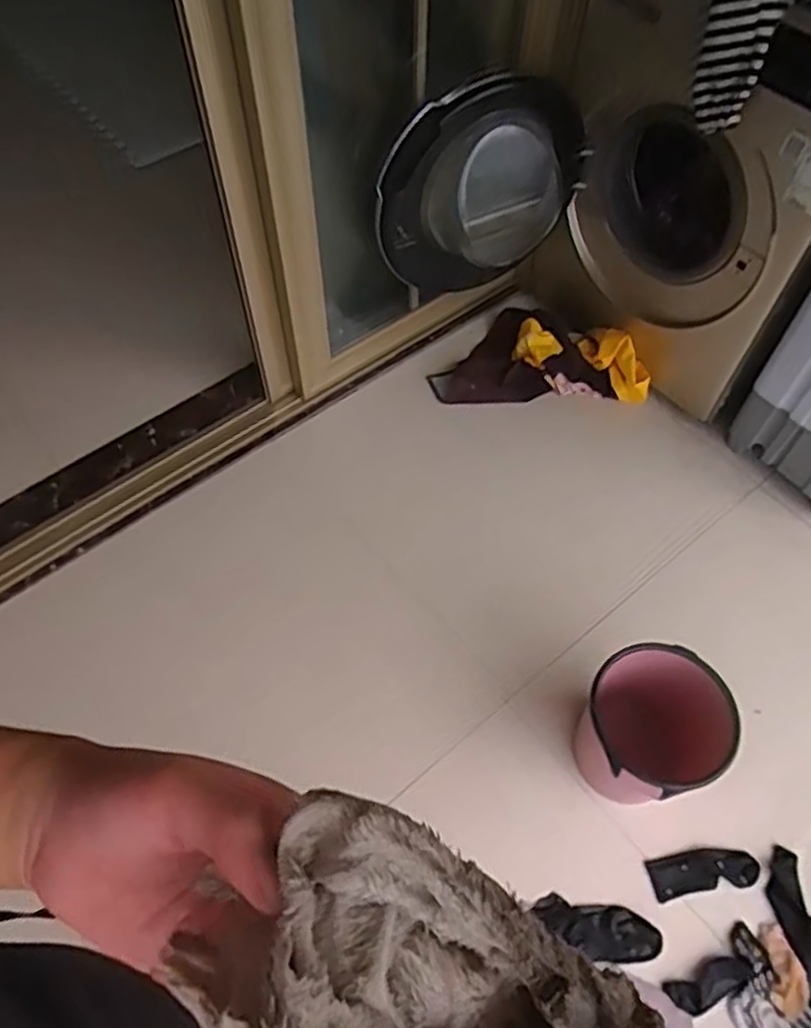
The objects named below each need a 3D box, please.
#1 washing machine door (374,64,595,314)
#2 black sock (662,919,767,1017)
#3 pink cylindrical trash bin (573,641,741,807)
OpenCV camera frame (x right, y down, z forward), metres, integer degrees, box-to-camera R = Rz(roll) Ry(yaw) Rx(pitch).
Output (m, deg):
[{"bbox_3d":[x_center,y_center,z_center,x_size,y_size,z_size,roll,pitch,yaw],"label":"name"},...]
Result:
[{"bbox_3d":[0.163,-0.645,1.477,0.437,0.445,0.135,-26,62,-16],"label":"washing machine door"},{"bbox_3d":[0.489,0.725,1.143,0.166,0.024,0.066,-26,62,-15],"label":"black sock"},{"bbox_3d":[0.394,0.366,1.196,0.206,0.269,0.227,-4,59,-3],"label":"pink cylindrical trash bin"}]

